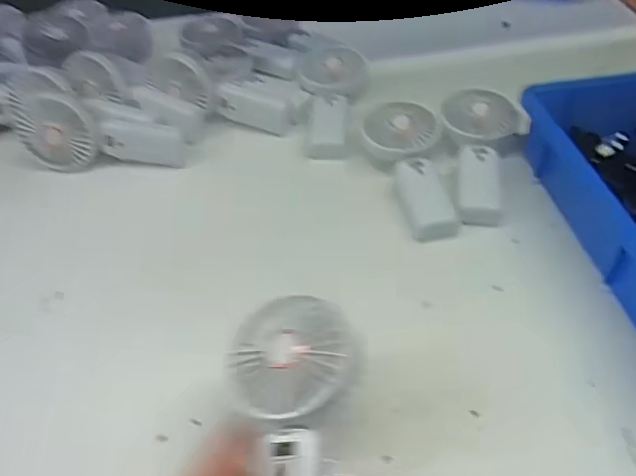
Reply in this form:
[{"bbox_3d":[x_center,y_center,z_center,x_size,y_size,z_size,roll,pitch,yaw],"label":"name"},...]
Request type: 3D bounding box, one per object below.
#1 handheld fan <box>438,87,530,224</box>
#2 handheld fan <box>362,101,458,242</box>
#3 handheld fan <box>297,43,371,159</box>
[{"bbox_3d":[0.168,-0.092,0.596,0.095,0.044,0.185,12,49,16],"label":"handheld fan"},{"bbox_3d":[0.103,-0.070,0.592,0.078,0.033,0.168,-10,58,-4],"label":"handheld fan"},{"bbox_3d":[0.015,-0.173,0.700,0.088,0.031,0.165,0,59,6],"label":"handheld fan"}]

